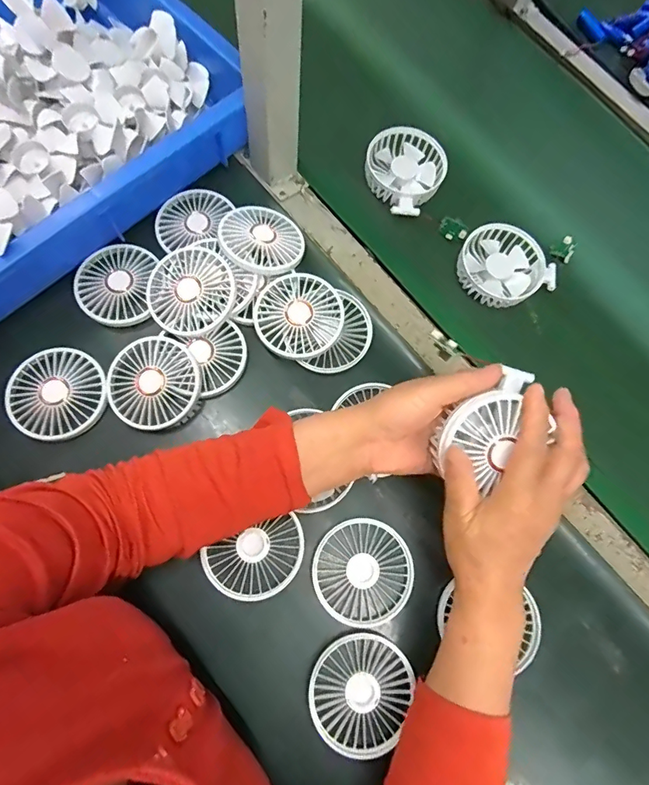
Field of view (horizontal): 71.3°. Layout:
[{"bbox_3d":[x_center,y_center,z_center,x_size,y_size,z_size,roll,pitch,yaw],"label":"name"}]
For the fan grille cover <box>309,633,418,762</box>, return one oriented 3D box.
[{"bbox_3d":[0.030,0.253,0.383,0.082,0.019,0.086,18,76,3],"label":"fan grille cover"}]

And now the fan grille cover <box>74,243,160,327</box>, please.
[{"bbox_3d":[-0.216,-0.113,0.473,0.077,0.017,0.088,11,76,1],"label":"fan grille cover"}]

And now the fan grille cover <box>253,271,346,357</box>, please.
[{"bbox_3d":[-0.025,-0.078,0.457,0.087,0.010,0.087,-44,82,-10],"label":"fan grille cover"}]

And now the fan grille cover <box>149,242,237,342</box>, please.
[{"bbox_3d":[-0.132,-0.100,0.445,0.081,0.022,0.086,-27,78,-8],"label":"fan grille cover"}]

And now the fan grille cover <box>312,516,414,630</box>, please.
[{"bbox_3d":[0.035,0.163,0.412,0.088,0.011,0.087,-43,81,-11],"label":"fan grille cover"}]

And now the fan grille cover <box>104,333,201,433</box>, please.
[{"bbox_3d":[-0.166,-0.010,0.433,0.086,0.012,0.087,-27,78,-8],"label":"fan grille cover"}]

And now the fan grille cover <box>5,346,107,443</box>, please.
[{"bbox_3d":[-0.254,0.001,0.431,0.086,0.020,0.087,28,77,6],"label":"fan grille cover"}]

